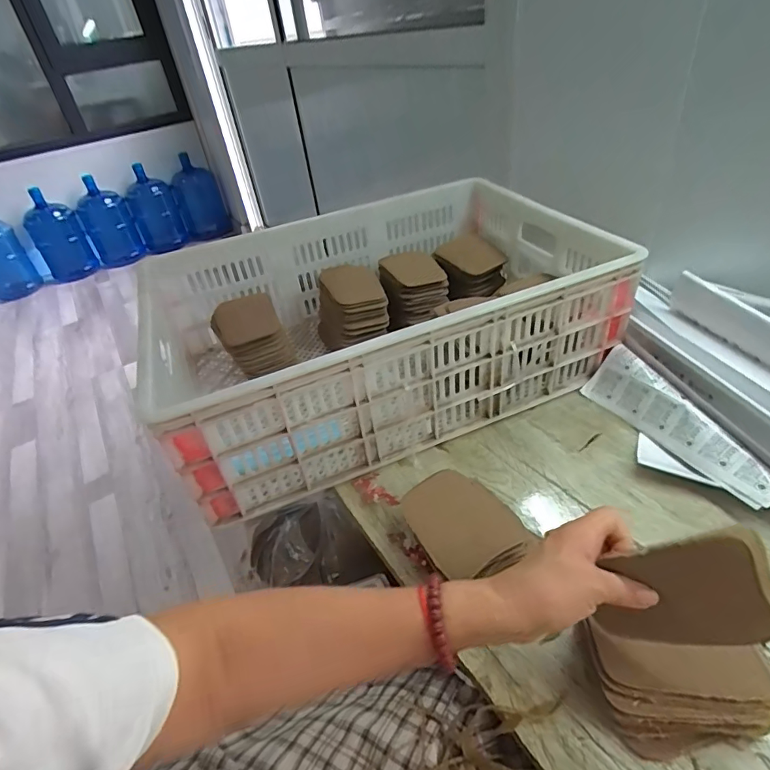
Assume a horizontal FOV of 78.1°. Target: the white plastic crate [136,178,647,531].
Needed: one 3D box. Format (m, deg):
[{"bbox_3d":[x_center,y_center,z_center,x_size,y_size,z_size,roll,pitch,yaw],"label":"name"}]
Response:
[{"bbox_3d":[-0.030,-0.119,0.742,0.607,0.190,0.477,-19,39,-14],"label":"white plastic crate"}]

